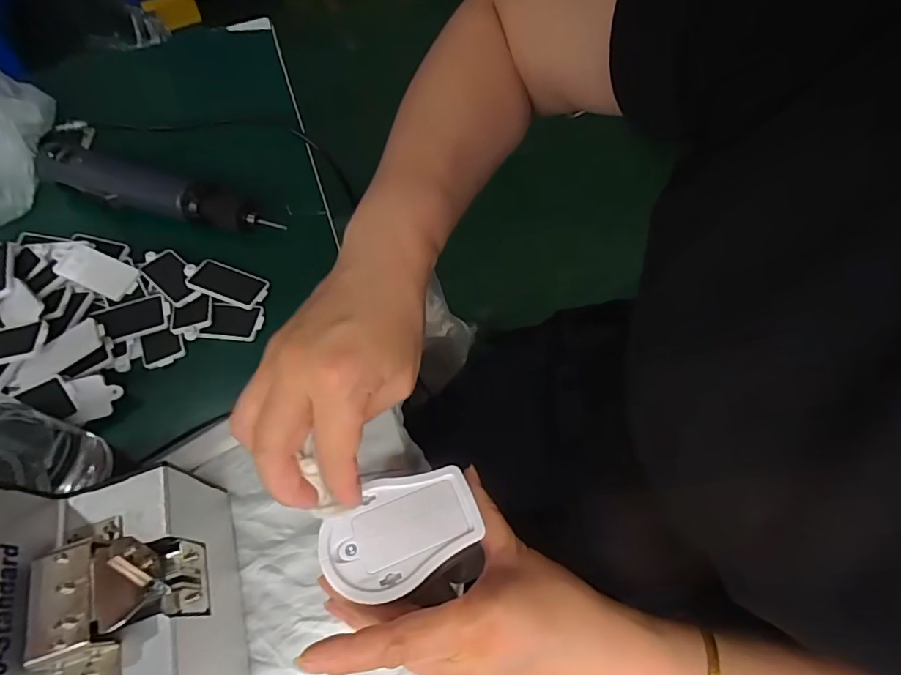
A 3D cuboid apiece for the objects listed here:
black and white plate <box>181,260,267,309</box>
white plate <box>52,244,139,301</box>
[{"bbox_3d":[-0.189,-0.047,0.411,0.070,0.006,0.033,20,56,3],"label":"black and white plate"},{"bbox_3d":[-0.298,-0.056,0.409,0.066,0.004,0.033,24,75,0],"label":"white plate"}]

